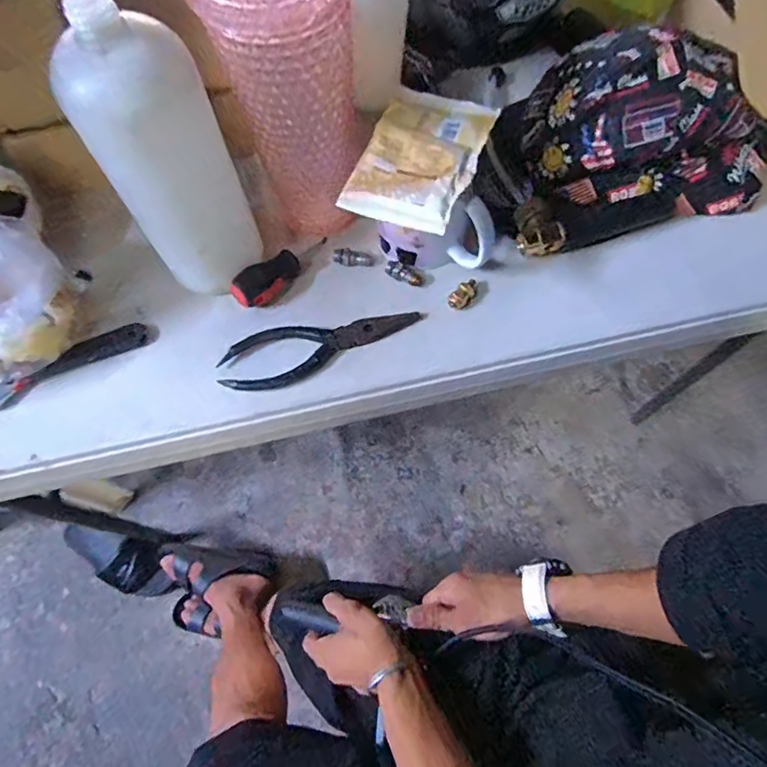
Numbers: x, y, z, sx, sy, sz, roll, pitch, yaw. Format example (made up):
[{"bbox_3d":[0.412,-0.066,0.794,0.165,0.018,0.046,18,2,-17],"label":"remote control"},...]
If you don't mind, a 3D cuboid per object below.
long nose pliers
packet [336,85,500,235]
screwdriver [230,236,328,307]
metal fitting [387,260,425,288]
[{"bbox_3d":[-0.053,-0.034,0.427,0.167,0.012,0.050,-17,68,-5],"label":"long nose pliers"},{"bbox_3d":[0.028,-0.171,0.379,0.080,0.012,0.128,22,71,11],"label":"packet"},{"bbox_3d":[-0.088,-0.100,0.440,0.091,0.026,0.024,-43,73,-14],"label":"screwdriver"},{"bbox_3d":[0.019,-0.097,0.448,0.035,0.010,0.014,21,70,10],"label":"metal fitting"}]

